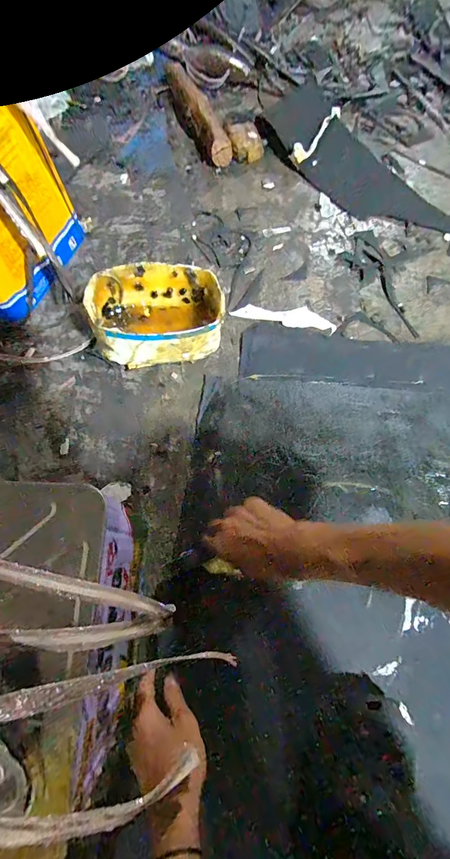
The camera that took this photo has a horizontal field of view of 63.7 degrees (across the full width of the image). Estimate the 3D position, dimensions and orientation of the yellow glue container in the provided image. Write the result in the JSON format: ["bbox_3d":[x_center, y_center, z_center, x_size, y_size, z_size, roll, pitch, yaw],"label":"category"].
[{"bbox_3d":[-0.101,-0.176,0.569,0.189,0.111,0.133,-9,70,-3],"label":"yellow glue container"}]

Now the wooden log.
[{"bbox_3d":[-0.067,-0.685,0.774,0.059,0.061,0.320,-20,71,-7],"label":"wooden log"}]

